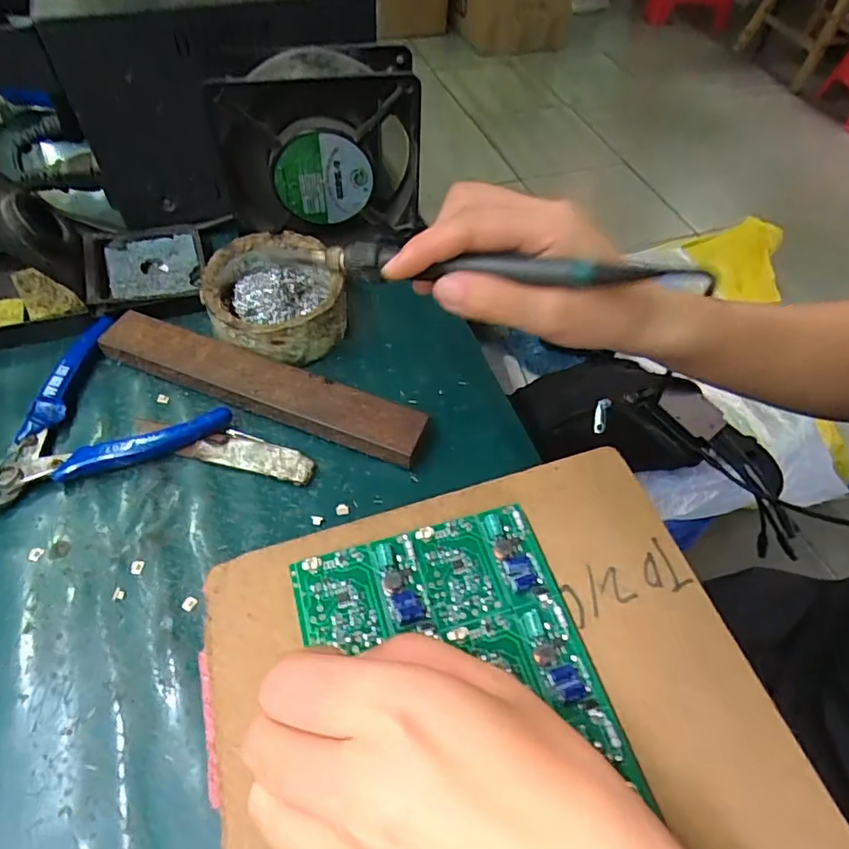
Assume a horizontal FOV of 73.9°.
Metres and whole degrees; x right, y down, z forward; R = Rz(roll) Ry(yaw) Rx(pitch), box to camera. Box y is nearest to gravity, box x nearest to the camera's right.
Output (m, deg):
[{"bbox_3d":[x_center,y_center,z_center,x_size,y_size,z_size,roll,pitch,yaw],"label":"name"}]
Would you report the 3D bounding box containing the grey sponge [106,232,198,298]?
[{"bbox_3d":[-0.176,-0.103,0.368,0.053,0.011,0.059,-17,57,-12],"label":"grey sponge"}]

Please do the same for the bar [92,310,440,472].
[{"bbox_3d":[-0.093,-0.021,0.323,0.195,0.022,0.030,19,58,13],"label":"bar"}]

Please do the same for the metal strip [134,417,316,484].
[{"bbox_3d":[-0.109,0.012,0.307,0.103,0.005,0.021,12,56,8],"label":"metal strip"}]

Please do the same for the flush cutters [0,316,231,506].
[{"bbox_3d":[-0.186,-0.001,0.302,0.113,0.008,0.111,34,62,21],"label":"flush cutters"}]

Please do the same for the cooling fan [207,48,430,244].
[{"bbox_3d":[-0.065,-0.167,0.354,0.120,0.109,0.051,-11,56,-12],"label":"cooling fan"}]

